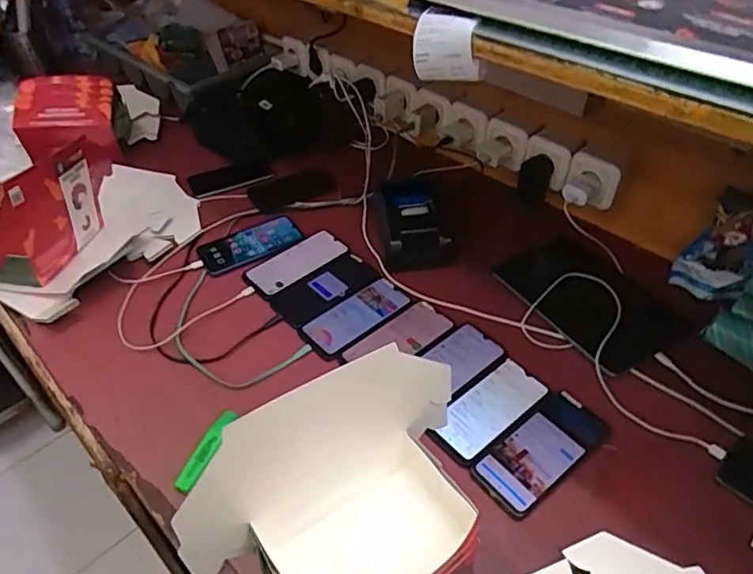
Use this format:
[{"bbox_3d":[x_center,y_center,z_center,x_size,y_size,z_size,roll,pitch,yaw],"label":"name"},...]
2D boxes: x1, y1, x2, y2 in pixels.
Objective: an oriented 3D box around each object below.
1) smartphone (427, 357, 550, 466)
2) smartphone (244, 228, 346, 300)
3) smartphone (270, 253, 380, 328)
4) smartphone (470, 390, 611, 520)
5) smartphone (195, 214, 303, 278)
[{"bbox_3d":[0.138,0.151,0.701,0.163,0.007,0.077,-31,51,-28],"label":"smartphone"},{"bbox_3d":[-0.128,-0.041,0.913,0.168,0.007,0.083,-32,51,-28],"label":"smartphone"},{"bbox_3d":[-0.076,0.002,0.870,0.163,0.007,0.083,-29,50,-26],"label":"smartphone"},{"bbox_3d":[0.195,0.192,0.661,0.169,0.009,0.079,-29,50,-26],"label":"smartphone"},{"bbox_3d":[-0.210,-0.073,0.949,0.170,0.013,0.080,-28,50,-26],"label":"smartphone"}]

